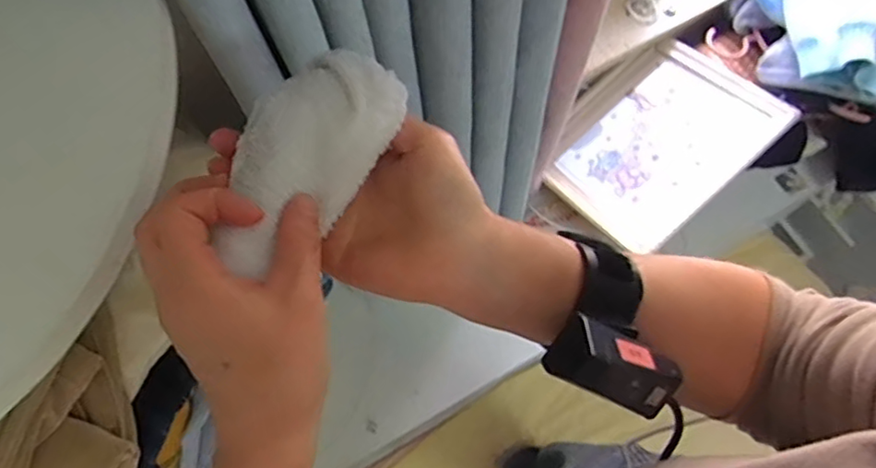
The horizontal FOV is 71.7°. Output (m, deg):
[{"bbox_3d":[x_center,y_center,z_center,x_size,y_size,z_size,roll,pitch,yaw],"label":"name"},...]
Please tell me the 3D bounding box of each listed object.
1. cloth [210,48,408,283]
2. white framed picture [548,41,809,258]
[{"bbox_3d":[-0.068,-0.042,0.304,0.060,0.026,0.122,38,77,14],"label":"cloth"},{"bbox_3d":[0.372,-0.167,1.068,0.356,0.033,0.308,-43,57,0],"label":"white framed picture"}]

